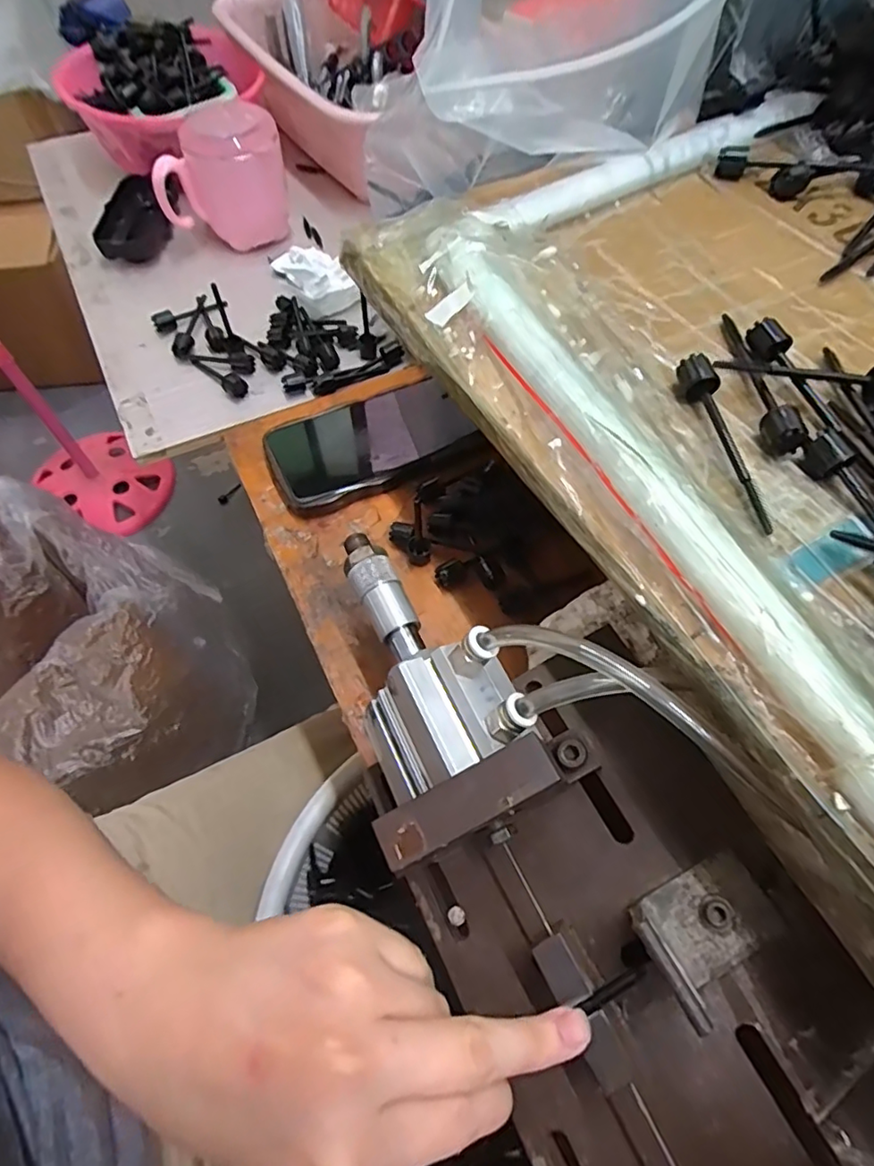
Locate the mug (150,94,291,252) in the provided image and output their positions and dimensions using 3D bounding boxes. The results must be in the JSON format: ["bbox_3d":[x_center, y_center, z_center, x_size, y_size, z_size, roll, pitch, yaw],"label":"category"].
[{"bbox_3d":[-0.195,-0.369,0.516,0.106,0.090,0.089,-15,63,-9],"label":"mug"}]

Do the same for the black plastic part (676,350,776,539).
[{"bbox_3d":[0.120,-0.060,0.240,0.014,0.015,0.086,-5,61,-4],"label":"black plastic part"}]

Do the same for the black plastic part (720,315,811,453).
[{"bbox_3d":[0.142,-0.095,0.260,0.014,0.014,0.087,-3,61,-3],"label":"black plastic part"}]

